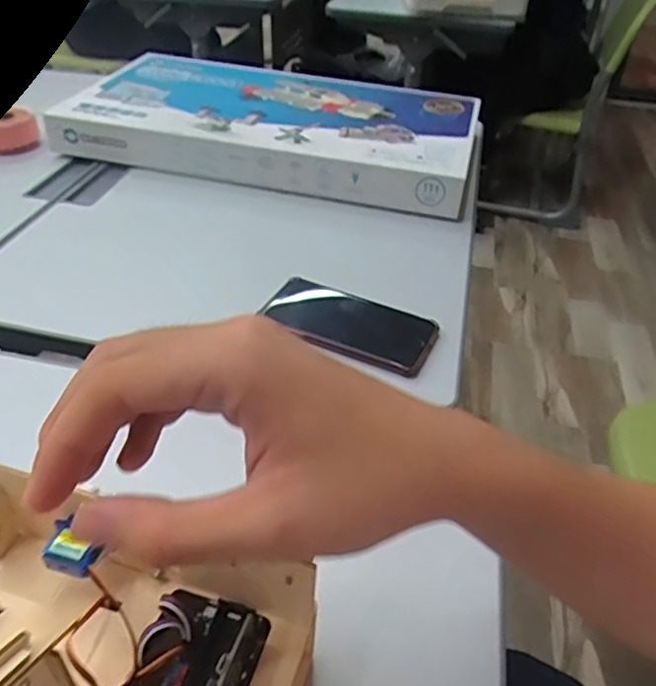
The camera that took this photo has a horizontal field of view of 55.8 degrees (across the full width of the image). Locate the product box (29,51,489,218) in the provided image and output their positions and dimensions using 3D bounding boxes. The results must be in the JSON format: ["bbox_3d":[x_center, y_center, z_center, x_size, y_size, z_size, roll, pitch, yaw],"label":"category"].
[{"bbox_3d":[-0.068,-0.323,0.894,0.544,0.067,0.328,9,40,8],"label":"product box"}]

